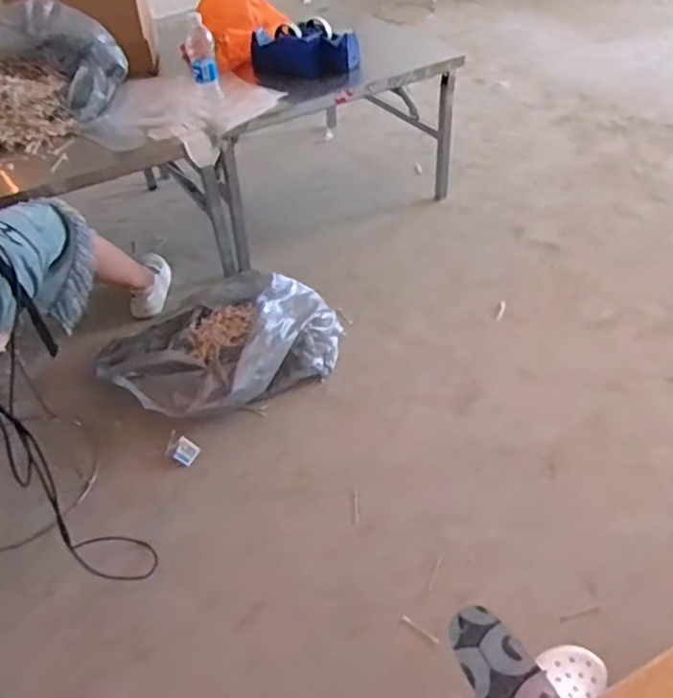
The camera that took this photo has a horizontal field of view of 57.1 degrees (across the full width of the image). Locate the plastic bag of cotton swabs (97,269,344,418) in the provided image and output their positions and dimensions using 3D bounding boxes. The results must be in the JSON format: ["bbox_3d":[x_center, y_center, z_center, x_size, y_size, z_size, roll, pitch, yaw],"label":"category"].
[{"bbox_3d":[-0.273,-0.013,1.532,0.569,0.142,0.354,-25,48,-19],"label":"plastic bag of cotton swabs"}]

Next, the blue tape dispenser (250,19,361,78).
[{"bbox_3d":[-0.092,-0.858,1.774,0.304,0.128,0.089,18,49,21],"label":"blue tape dispenser"}]

